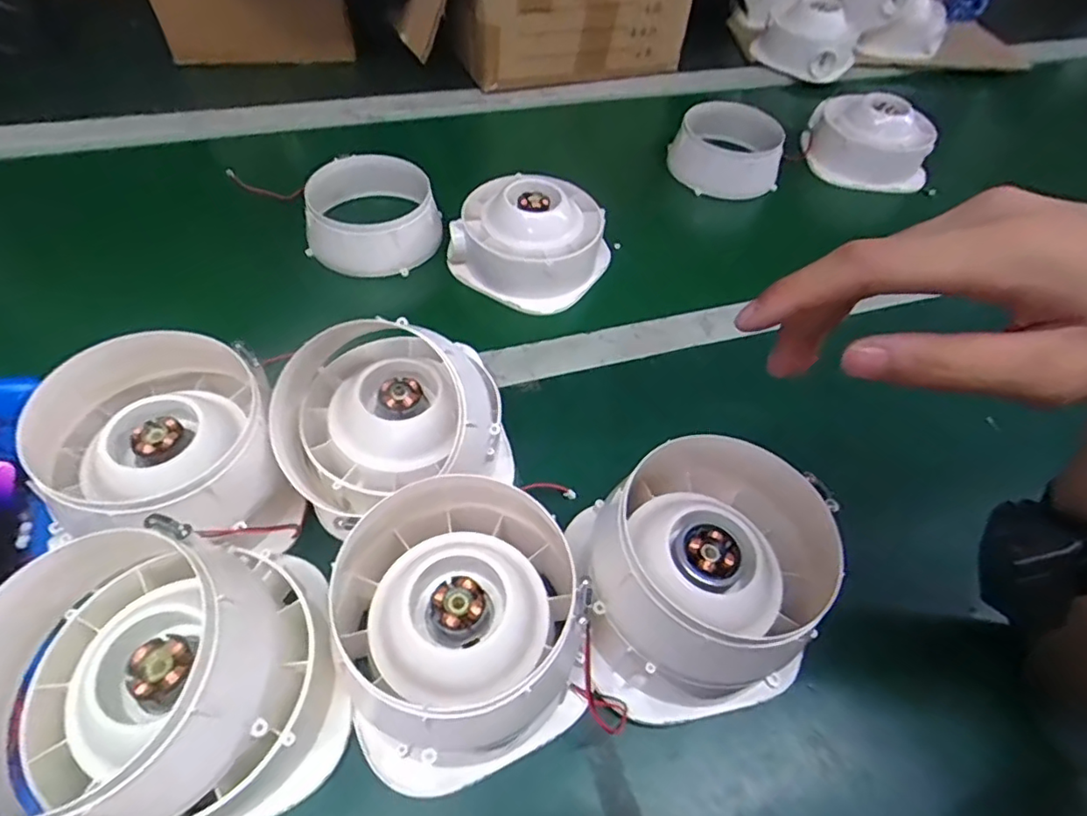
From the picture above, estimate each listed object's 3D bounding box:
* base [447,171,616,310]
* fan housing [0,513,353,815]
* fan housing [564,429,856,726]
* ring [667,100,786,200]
[{"bbox_3d":[-0.011,-0.165,0.557,0.134,0.063,0.123,2,53,-3],"label":"base"},{"bbox_3d":[-0.181,0.132,0.287,0.150,0.095,0.142,3,53,-2],"label":"fan housing"},{"bbox_3d":[0.089,0.098,0.340,0.135,0.097,0.148,38,59,22],"label":"fan housing"},{"bbox_3d":[0.217,-0.308,0.702,0.126,0.071,0.126,2,53,-3],"label":"ring"}]

